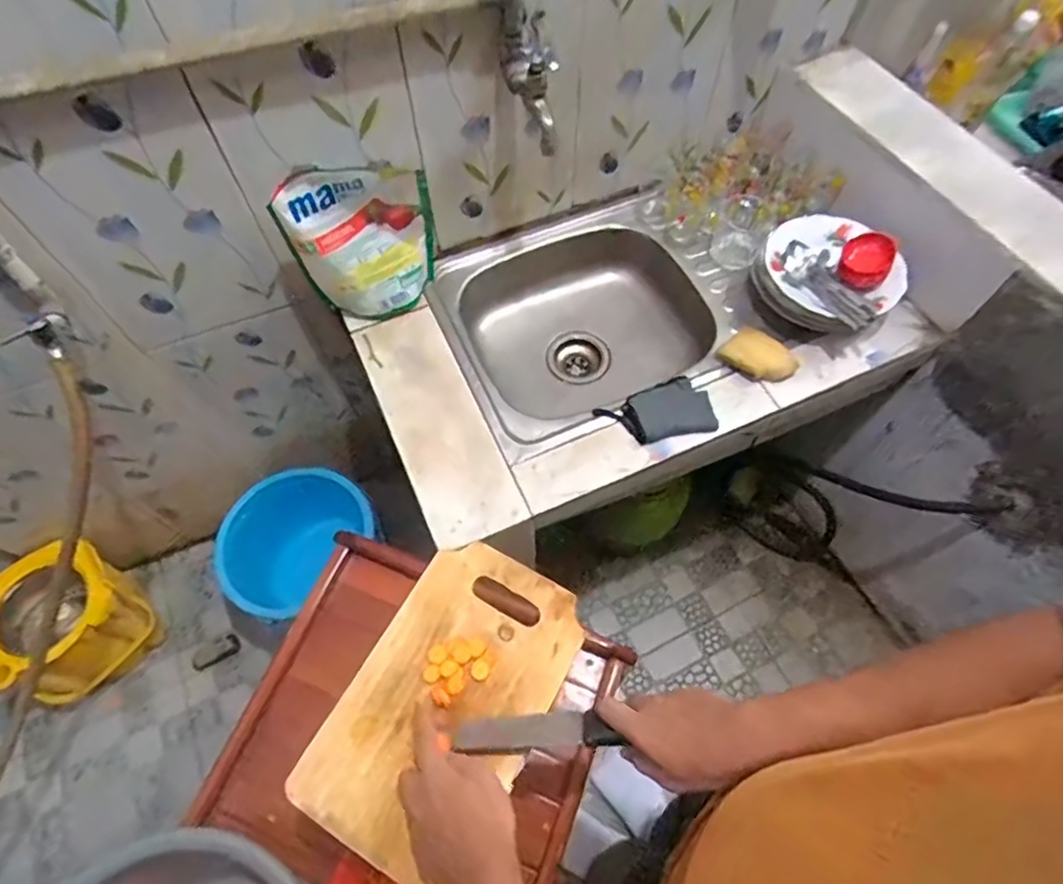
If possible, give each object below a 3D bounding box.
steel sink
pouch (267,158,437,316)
[{"bbox_3d":[0.095,-0.189,1.049,0.462,0.191,0.381,-24,65,-12],"label":"steel sink"},{"bbox_3d":[-0.232,-0.283,0.876,0.196,0.226,0.082,-29,66,-14],"label":"pouch"}]

